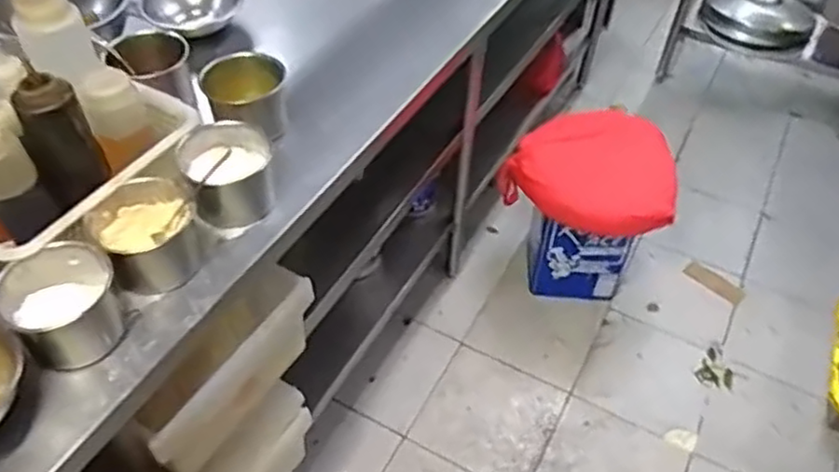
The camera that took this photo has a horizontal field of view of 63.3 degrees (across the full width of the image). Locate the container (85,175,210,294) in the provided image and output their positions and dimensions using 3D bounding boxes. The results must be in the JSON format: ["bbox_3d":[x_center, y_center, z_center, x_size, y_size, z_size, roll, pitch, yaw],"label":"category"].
[{"bbox_3d":[-0.330,0.003,0.852,0.118,0.093,0.120,2,48,-2],"label":"container"}]

